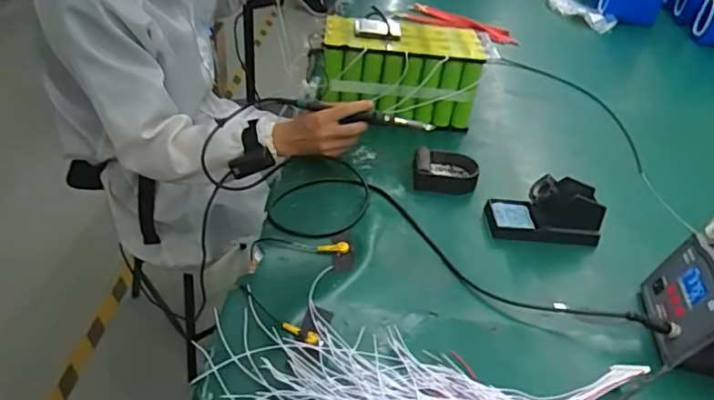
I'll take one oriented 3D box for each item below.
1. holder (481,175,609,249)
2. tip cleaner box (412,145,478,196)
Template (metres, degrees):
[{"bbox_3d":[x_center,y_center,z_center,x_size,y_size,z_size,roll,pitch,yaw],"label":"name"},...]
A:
[{"bbox_3d":[0.269,0.011,0.793,0.152,0.066,0.069,4,38,-1],"label":"holder"},{"bbox_3d":[0.142,-0.050,0.885,0.105,0.038,0.078,9,38,5],"label":"tip cleaner box"}]

